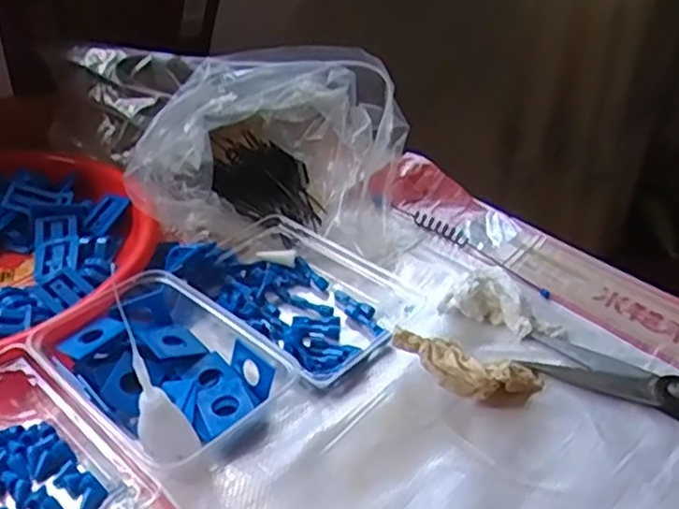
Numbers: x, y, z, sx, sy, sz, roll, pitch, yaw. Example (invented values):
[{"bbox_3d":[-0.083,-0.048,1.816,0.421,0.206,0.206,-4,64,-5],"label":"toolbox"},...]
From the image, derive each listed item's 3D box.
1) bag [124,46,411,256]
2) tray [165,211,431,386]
[{"bbox_3d":[-0.055,-0.099,0.627,0.201,0.123,0.172,12,37,15],"label":"bag"},{"bbox_3d":[-0.038,0.027,0.534,0.177,0.037,0.107,26,43,31],"label":"tray"}]

